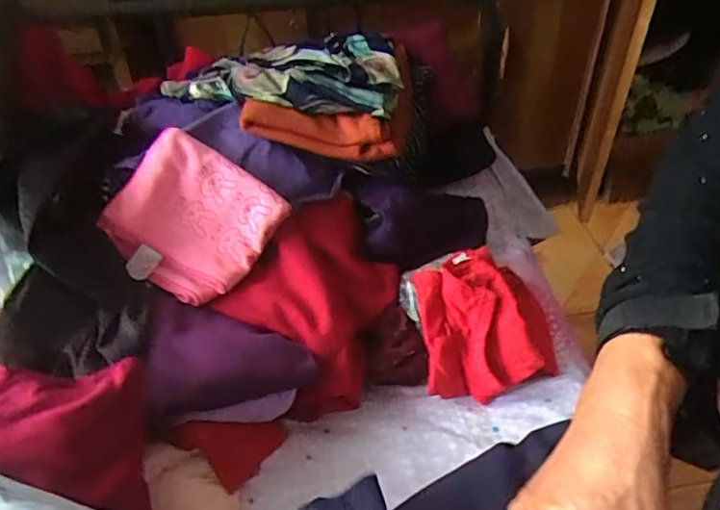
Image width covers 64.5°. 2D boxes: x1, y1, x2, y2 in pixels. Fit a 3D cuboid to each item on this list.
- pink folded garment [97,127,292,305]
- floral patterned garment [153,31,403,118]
[{"bbox_3d":[-0.211,-0.047,0.714,0.191,0.033,0.180,34,74,-1],"label":"pink folded garment"},{"bbox_3d":[-0.118,-0.276,0.873,0.359,0.052,0.219,-4,41,-2],"label":"floral patterned garment"}]

